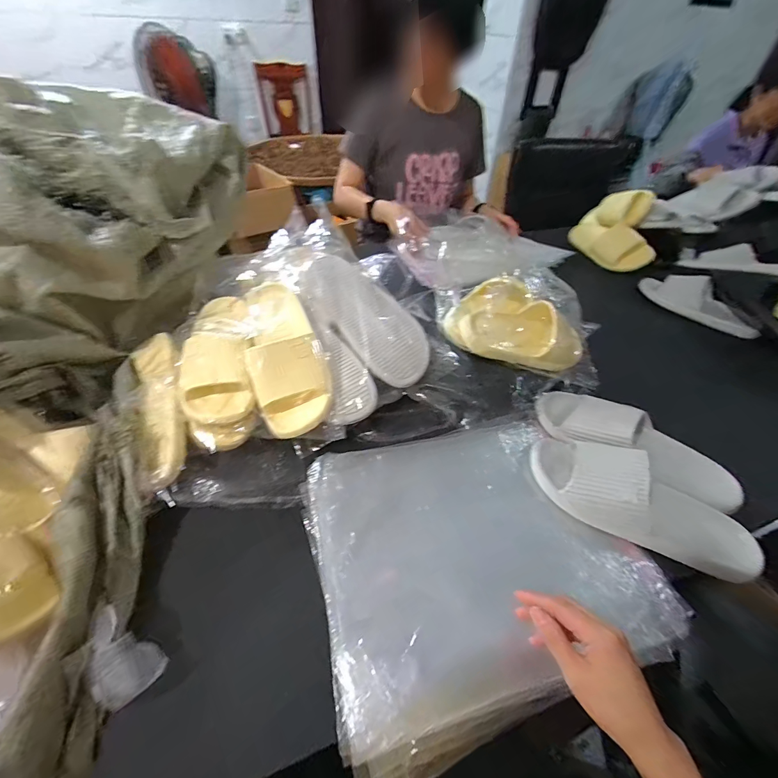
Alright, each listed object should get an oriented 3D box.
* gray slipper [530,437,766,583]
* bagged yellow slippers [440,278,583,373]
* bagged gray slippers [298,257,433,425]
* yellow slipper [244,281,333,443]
[{"bbox_3d":[0.331,0.140,0.480,0.278,0.066,0.111,22,48,18],"label":"gray slipper"},{"bbox_3d":[0.212,-0.102,0.605,0.224,0.109,0.170,22,48,18],"label":"bagged yellow slippers"},{"bbox_3d":[-0.048,-0.094,0.606,0.167,0.080,0.278,-24,70,-10],"label":"bagged gray slippers"},{"bbox_3d":[-0.148,-0.050,0.521,0.103,0.076,0.224,-12,71,-15],"label":"yellow slipper"}]

